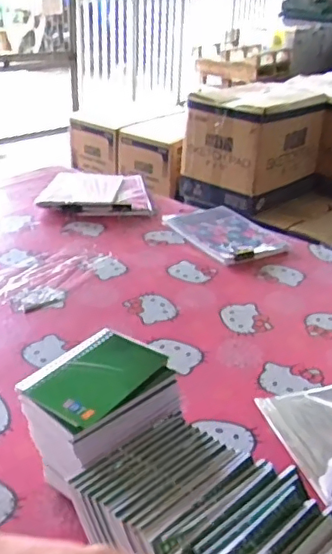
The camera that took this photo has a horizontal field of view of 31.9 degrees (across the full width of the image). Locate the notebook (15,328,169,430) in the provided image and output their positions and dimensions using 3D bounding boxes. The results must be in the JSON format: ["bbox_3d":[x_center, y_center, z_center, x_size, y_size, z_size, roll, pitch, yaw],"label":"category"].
[{"bbox_3d":[-0.070,0.094,0.575,0.095,0.009,0.132,21,31,29],"label":"notebook"}]

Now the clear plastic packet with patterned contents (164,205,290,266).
[{"bbox_3d":[0.110,-0.093,1.152,0.169,0.025,0.258,-12,32,-27],"label":"clear plastic packet with patterned contents"}]

